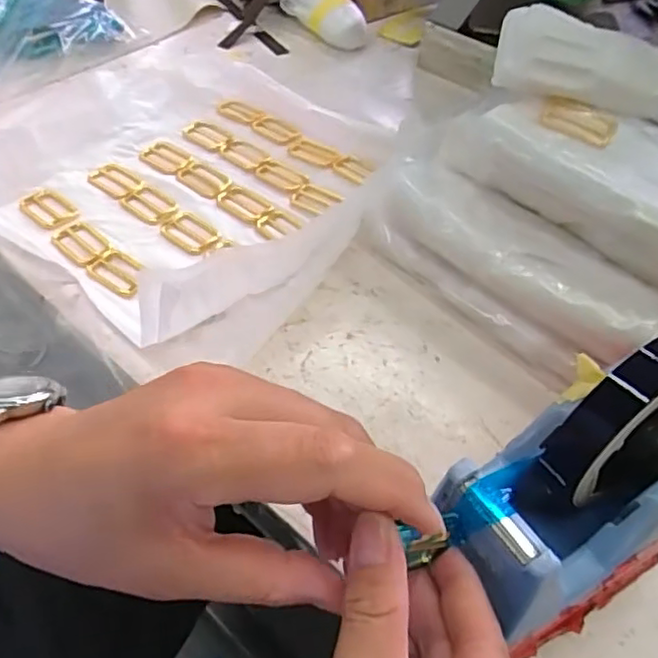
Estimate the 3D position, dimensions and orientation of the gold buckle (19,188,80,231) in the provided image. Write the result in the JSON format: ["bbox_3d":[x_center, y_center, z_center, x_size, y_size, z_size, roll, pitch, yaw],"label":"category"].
[{"bbox_3d":[-0.222,-0.095,0.503,0.049,0.005,0.032,34,56,25],"label":"gold buckle"}]

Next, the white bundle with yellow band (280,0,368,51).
[{"bbox_3d":[-0.003,-0.364,0.733,0.049,0.037,0.114,-32,57,-26],"label":"white bundle with yellow band"}]

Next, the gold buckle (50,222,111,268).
[{"bbox_3d":[-0.187,-0.064,0.479,0.052,0.004,0.031,34,56,24],"label":"gold buckle"}]

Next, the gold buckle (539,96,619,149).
[{"bbox_3d":[0.156,-0.130,0.397,0.047,0.008,0.031,26,53,19],"label":"gold buckle"}]

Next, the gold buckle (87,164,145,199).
[{"bbox_3d":[-0.178,-0.124,0.530,0.048,0.004,0.029,37,57,27],"label":"gold buckle"}]

